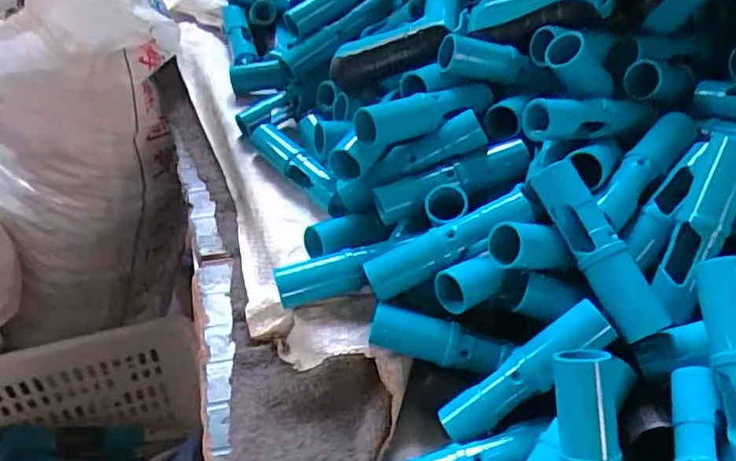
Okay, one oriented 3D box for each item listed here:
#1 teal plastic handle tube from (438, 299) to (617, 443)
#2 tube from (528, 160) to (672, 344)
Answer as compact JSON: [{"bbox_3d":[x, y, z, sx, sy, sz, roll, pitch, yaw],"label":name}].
[{"bbox_3d":[0.098,0.092,0.390,0.120,0.022,0.025,-42,46,11],"label":"teal plastic handle tube"},{"bbox_3d":[0.147,0.012,0.392,0.034,0.030,0.120,-26,82,-30],"label":"tube"}]

